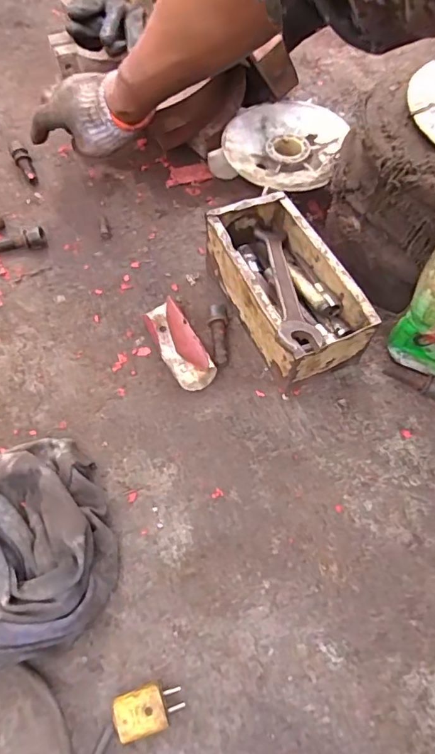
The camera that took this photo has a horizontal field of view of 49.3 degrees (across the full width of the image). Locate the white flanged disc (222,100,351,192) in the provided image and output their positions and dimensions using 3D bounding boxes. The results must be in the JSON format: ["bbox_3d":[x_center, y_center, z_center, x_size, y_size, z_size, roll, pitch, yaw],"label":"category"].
[{"bbox_3d":[0.088,-0.318,0.648,0.154,0.025,0.172,18,67,7],"label":"white flanged disc"}]

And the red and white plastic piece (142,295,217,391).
[{"bbox_3d":[-0.046,-0.040,0.540,0.043,0.028,0.121,-26,69,-12],"label":"red and white plastic piece"}]

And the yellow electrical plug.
[{"bbox_3d":[-0.056,0.269,0.384,0.054,0.024,0.032,-17,67,-8],"label":"yellow electrical plug"}]

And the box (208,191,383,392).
[{"bbox_3d":[0.075,-0.103,0.529,0.109,0.092,0.206,-22,68,-10],"label":"box"}]

